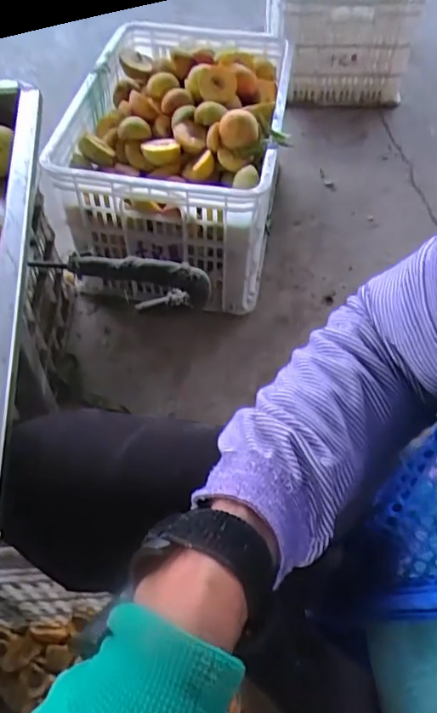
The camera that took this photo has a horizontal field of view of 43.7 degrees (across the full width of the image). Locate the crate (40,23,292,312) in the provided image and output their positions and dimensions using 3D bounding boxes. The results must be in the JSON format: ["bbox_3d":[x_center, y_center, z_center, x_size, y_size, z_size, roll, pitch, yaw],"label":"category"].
[{"bbox_3d":[-0.060,-0.419,1.113,0.368,0.293,0.608,9,54,6],"label":"crate"}]

